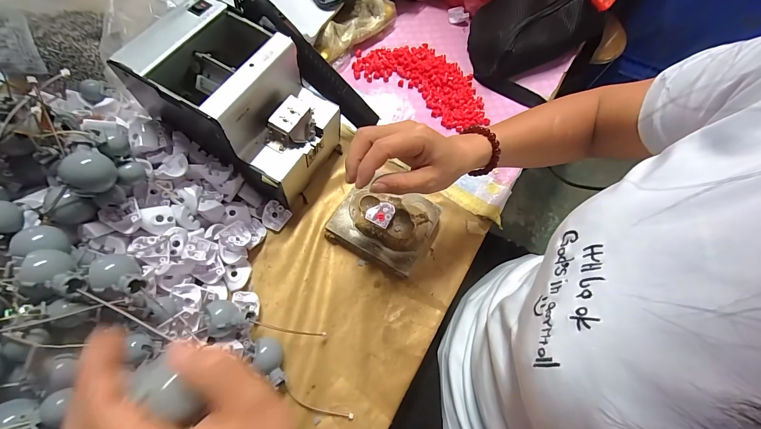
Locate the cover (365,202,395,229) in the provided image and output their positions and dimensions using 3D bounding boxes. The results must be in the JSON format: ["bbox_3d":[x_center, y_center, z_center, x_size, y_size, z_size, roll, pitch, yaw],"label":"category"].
[{"bbox_3d":[0.000,-0.001,0.399,0.030,0.006,0.031,28,68,4],"label":"cover"}]

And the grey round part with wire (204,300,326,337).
[{"bbox_3d":[-0.122,0.119,0.346,0.120,0.031,0.034,20,63,-26],"label":"grey round part with wire"}]

